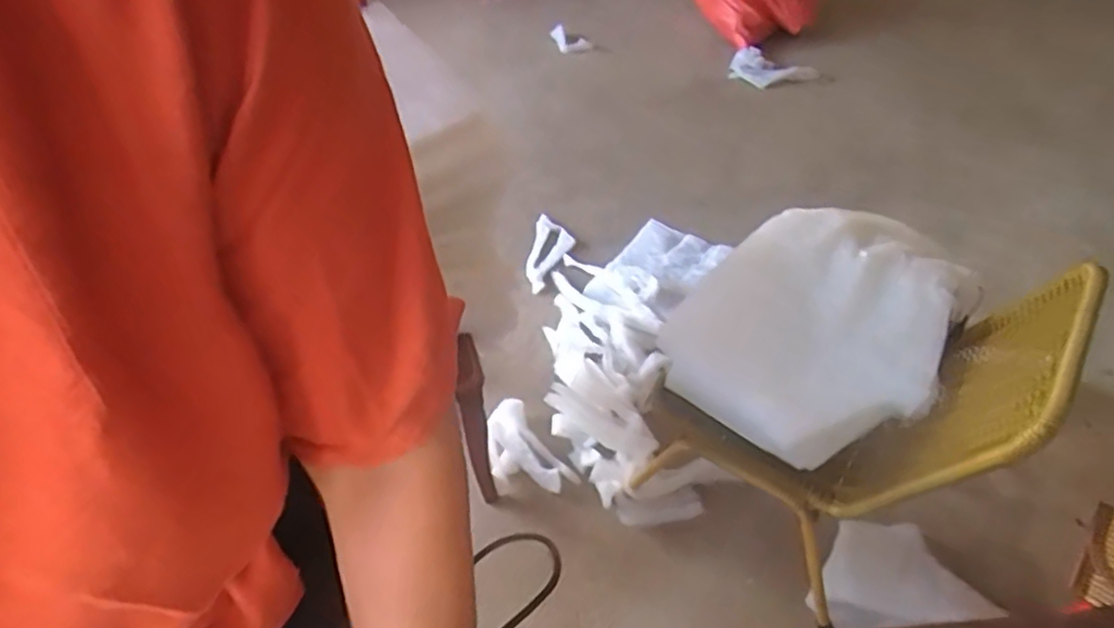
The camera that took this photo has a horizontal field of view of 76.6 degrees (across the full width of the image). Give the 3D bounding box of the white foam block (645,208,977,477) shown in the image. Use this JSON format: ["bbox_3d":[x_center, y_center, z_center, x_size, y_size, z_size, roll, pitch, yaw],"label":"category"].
[{"bbox_3d":[0.397,0.008,1.064,0.352,0.140,0.443,30,55,24],"label":"white foam block"}]

